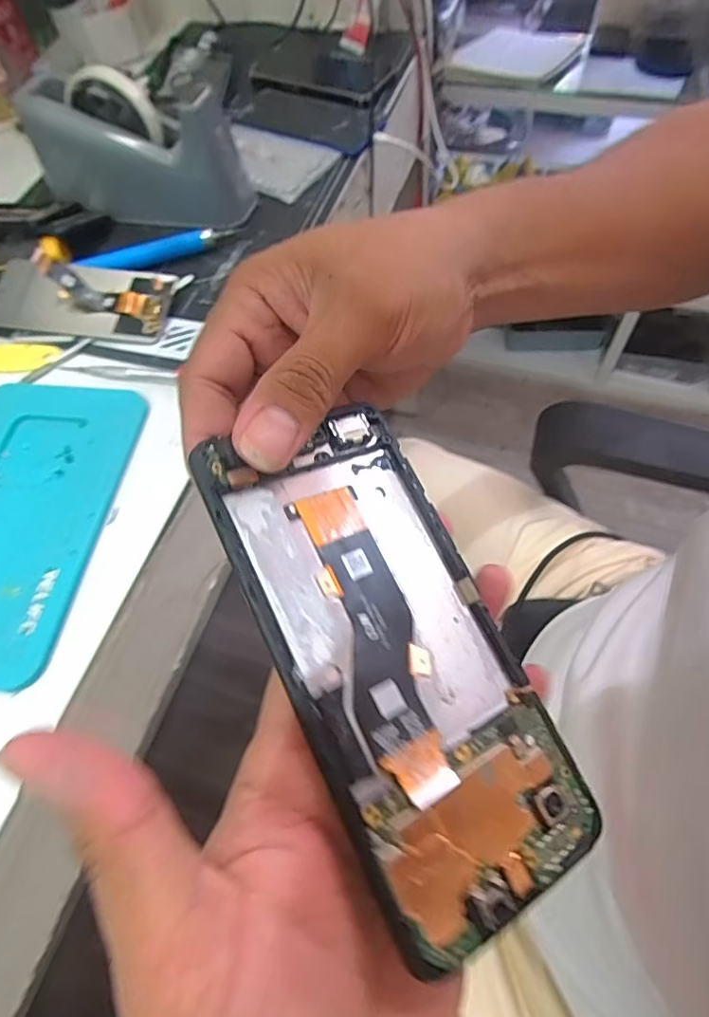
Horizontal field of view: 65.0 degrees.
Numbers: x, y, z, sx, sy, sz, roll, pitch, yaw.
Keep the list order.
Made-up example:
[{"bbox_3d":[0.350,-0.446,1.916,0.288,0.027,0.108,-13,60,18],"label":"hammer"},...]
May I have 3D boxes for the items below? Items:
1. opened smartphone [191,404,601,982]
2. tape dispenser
[{"bbox_3d":[0.012,0.042,0.171,0.075,0.006,0.152,-18,72,-29],"label":"opened smartphone"},{"bbox_3d":[-0.198,-0.326,0.508,0.196,0.103,0.064,13,63,11],"label":"tape dispenser"}]

